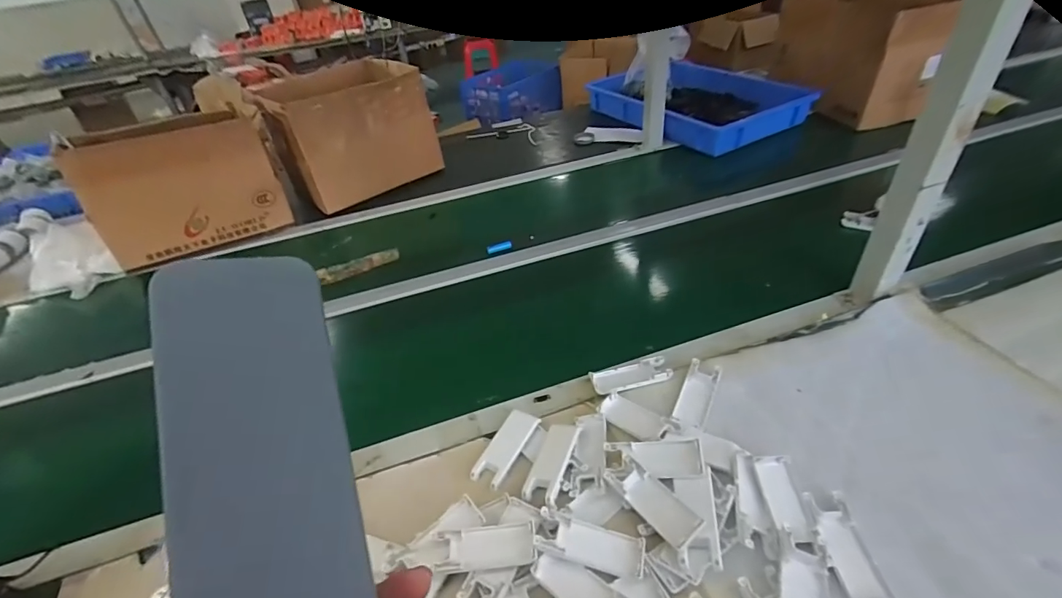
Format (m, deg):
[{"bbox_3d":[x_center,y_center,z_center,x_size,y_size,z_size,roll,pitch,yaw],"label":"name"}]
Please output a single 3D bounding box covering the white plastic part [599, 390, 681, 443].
[{"bbox_3d":[0.124,0.143,0.555,0.093,0.020,0.044,28,50,36],"label":"white plastic part"}]

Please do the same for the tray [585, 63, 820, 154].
[{"bbox_3d":[0.462,-0.567,1.331,0.382,0.080,0.531,-21,41,-17],"label":"tray"}]

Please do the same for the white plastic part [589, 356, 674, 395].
[{"bbox_3d":[0.134,0.103,0.620,0.103,0.011,0.042,-11,39,-5],"label":"white plastic part"}]

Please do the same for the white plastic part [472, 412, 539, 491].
[{"bbox_3d":[-0.030,0.180,0.561,0.041,0.013,0.099,19,45,29],"label":"white plastic part"}]

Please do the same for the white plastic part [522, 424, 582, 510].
[{"bbox_3d":[0.025,0.187,0.533,0.039,0.013,0.106,9,41,19],"label":"white plastic part"}]

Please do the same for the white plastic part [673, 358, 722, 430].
[{"bbox_3d":[0.209,0.121,0.579,0.037,0.012,0.109,15,43,25],"label":"white plastic part"}]

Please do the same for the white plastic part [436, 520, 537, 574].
[{"bbox_3d":[-0.044,0.249,0.460,0.098,0.020,0.036,-7,39,0],"label":"white plastic part"}]

